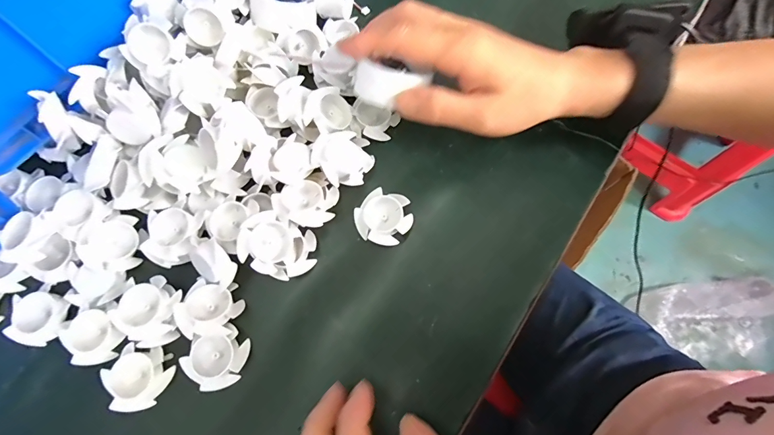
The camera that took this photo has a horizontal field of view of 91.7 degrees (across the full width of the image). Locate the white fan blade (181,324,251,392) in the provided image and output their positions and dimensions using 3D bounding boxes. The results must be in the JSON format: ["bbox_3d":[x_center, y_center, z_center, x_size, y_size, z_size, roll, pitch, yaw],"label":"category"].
[{"bbox_3d":[-0.111,0.094,0.249,0.038,0.014,0.035,-38,76,-11],"label":"white fan blade"}]

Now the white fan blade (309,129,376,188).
[{"bbox_3d":[-0.033,-0.045,0.276,0.038,0.032,0.041,0,72,0],"label":"white fan blade"}]

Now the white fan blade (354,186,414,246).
[{"bbox_3d":[-0.002,0.000,0.275,0.038,0.013,0.040,0,72,0],"label":"white fan blade"}]

